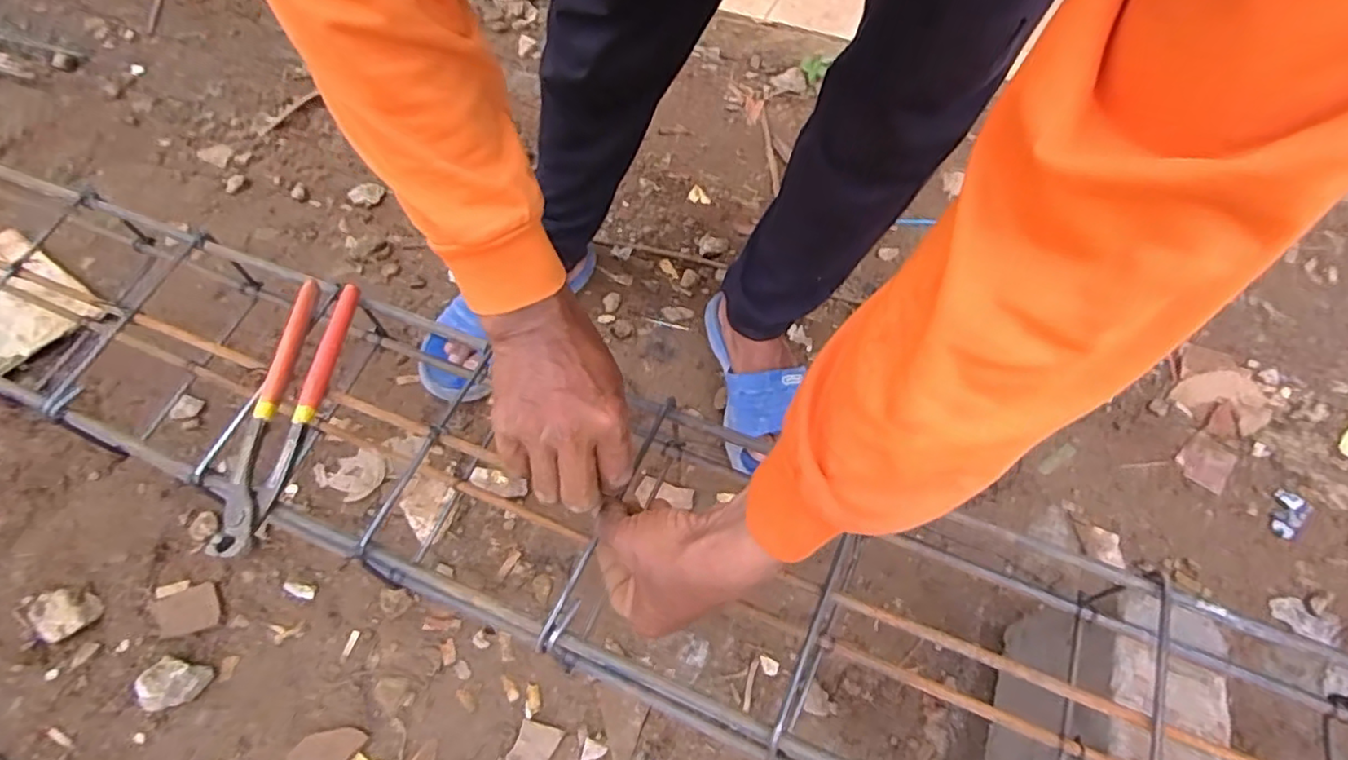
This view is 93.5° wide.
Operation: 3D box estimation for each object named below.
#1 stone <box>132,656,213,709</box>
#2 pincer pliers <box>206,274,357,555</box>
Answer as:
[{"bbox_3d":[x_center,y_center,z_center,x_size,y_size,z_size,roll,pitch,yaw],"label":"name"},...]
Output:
[{"bbox_3d":[-0.460,0.278,0.579,0.043,0.037,0.042,1,58,-2],"label":"stone"},{"bbox_3d":[-0.292,0.019,0.474,0.042,0.024,0.218,6,58,1],"label":"pincer pliers"}]

